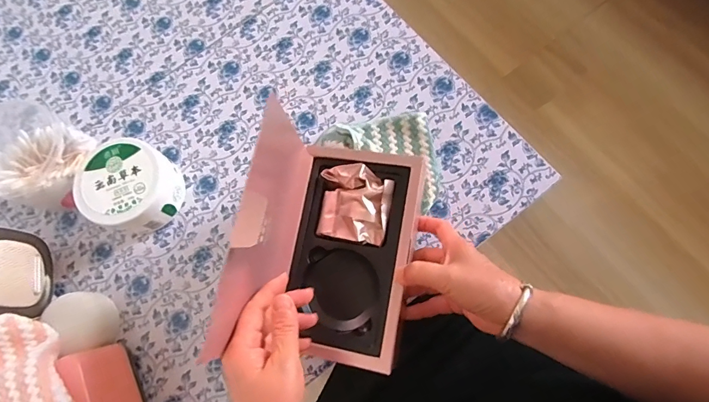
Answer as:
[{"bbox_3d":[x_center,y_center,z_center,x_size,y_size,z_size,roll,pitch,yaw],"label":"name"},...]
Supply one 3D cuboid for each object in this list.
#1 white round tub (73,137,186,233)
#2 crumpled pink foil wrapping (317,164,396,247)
[{"bbox_3d":[-0.238,-0.014,0.428,0.089,0.057,0.094,-1,75,4],"label":"white round tub"},{"bbox_3d":[0.002,0.002,0.378,0.067,0.021,0.072,9,76,6],"label":"crumpled pink foil wrapping"}]

